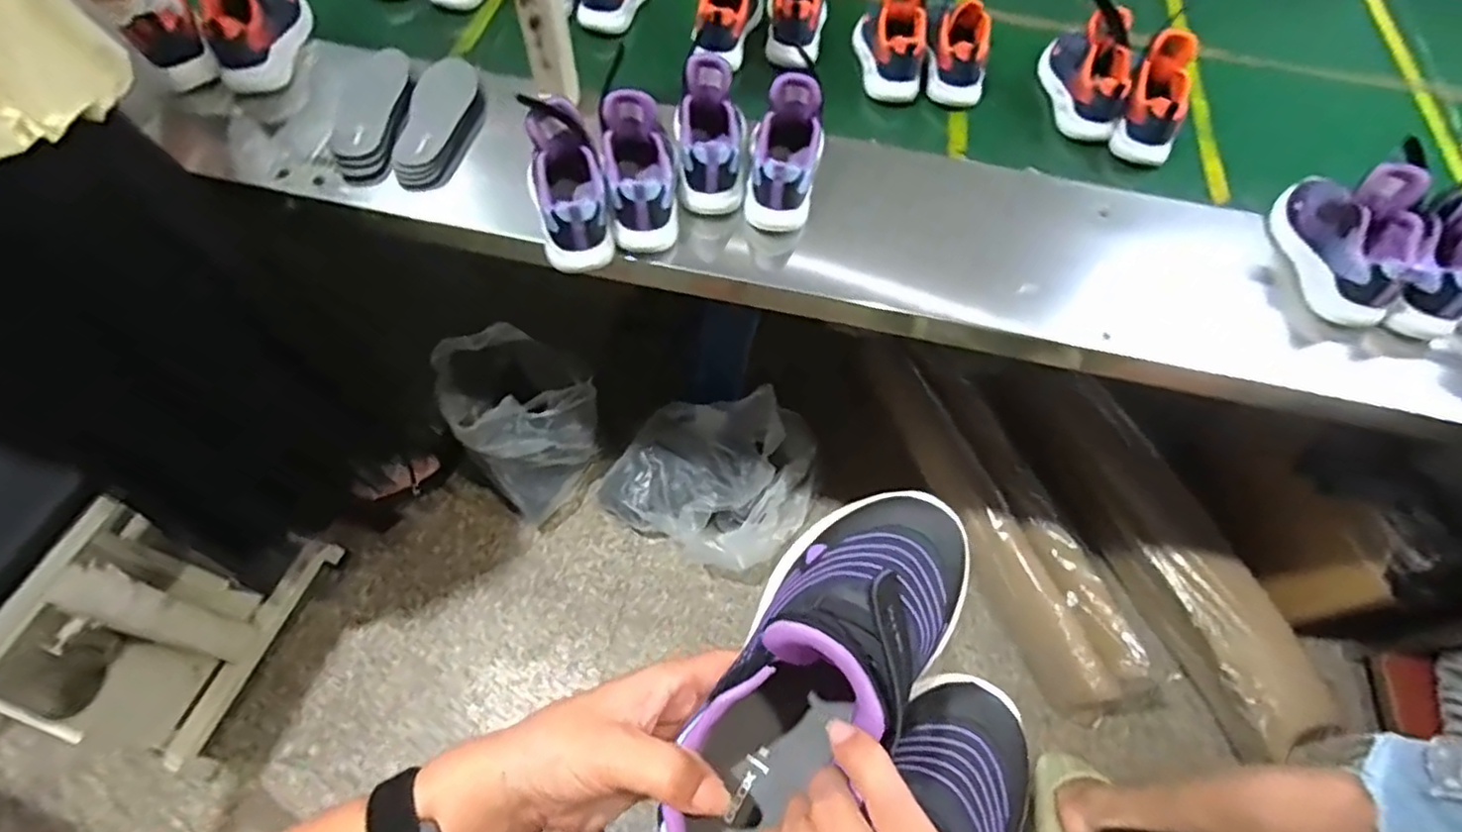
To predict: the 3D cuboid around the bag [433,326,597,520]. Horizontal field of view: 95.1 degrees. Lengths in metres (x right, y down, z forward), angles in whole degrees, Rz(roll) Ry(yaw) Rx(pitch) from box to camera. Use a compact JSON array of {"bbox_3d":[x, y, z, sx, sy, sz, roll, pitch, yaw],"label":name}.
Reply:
[{"bbox_3d":[-0.399,-0.005,1.297,0.294,0.249,0.263,40,67,17],"label":"bag"}]

